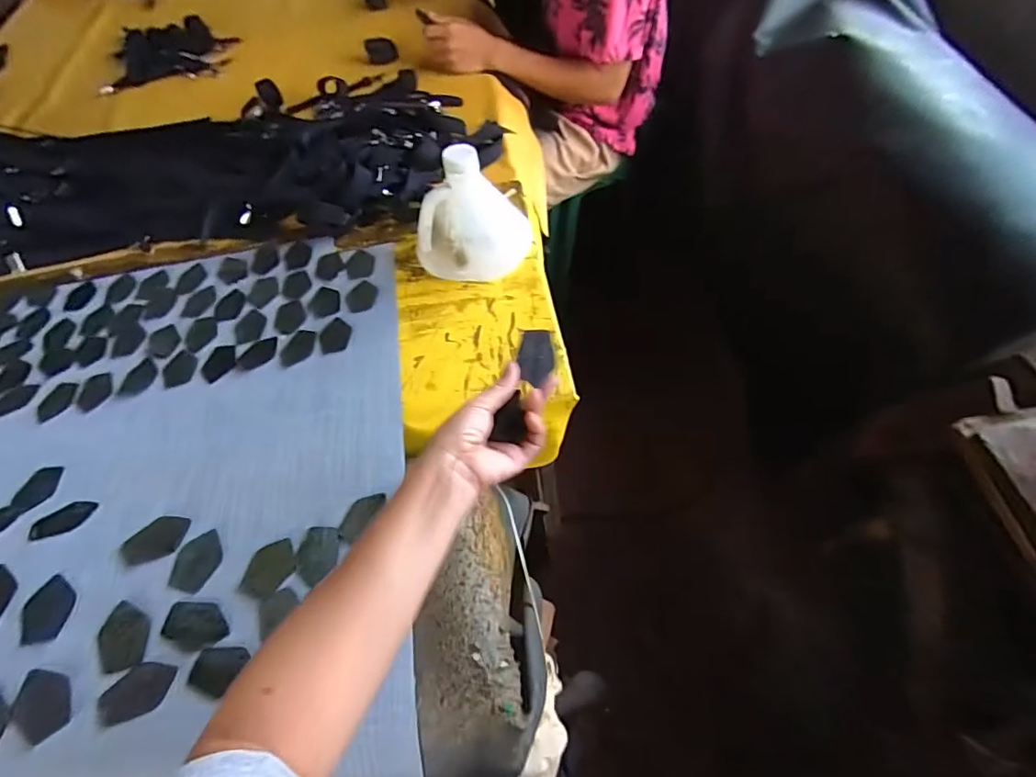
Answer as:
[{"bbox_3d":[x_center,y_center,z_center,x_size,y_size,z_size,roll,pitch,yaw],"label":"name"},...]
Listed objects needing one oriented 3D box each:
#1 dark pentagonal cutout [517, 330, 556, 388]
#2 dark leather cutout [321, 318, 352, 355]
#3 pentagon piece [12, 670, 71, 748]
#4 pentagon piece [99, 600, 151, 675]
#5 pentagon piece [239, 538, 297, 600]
[{"bbox_3d":[0.017,-0.028,0.469,0.031,0.004,0.050,3,86,6],"label":"dark pentagonal cutout"},{"bbox_3d":[-0.228,-0.067,0.641,0.035,0.004,0.053,-6,56,1],"label":"dark leather cutout"},{"bbox_3d":[-0.378,0.252,0.408,0.043,0.004,0.048,3,62,-5],"label":"pentagon piece"},{"bbox_3d":[-0.336,0.211,0.439,0.038,0.004,0.052,-16,69,-16],"label":"pentagon piece"},{"bbox_3d":[-0.229,0.166,0.474,0.036,0.004,0.053,34,63,5],"label":"pentagon piece"}]

